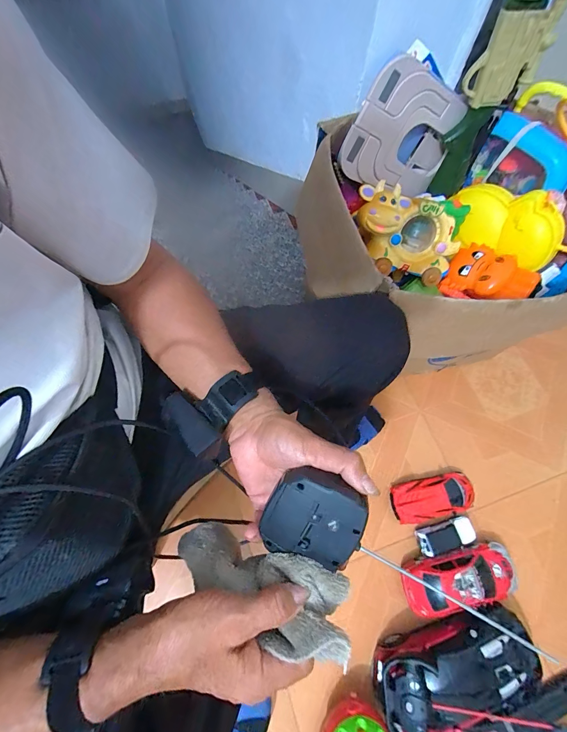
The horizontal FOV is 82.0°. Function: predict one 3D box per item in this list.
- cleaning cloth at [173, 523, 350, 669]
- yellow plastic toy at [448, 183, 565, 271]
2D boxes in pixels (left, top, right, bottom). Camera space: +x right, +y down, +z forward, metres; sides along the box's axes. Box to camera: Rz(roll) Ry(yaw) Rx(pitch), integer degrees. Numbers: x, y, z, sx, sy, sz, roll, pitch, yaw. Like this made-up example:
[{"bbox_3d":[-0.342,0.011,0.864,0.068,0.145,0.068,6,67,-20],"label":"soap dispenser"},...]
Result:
[{"bbox_3d":[-0.027,0.186,0.288,0.174,0.050,0.060,8,65,31],"label":"cleaning cloth"},{"bbox_3d":[0.417,-0.263,0.637,0.203,0.141,0.068,19,49,28],"label":"yellow plastic toy"}]

